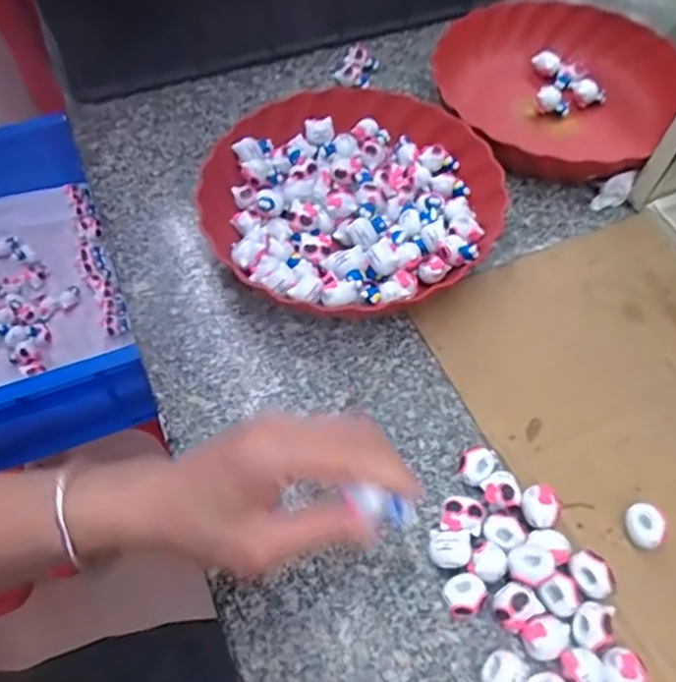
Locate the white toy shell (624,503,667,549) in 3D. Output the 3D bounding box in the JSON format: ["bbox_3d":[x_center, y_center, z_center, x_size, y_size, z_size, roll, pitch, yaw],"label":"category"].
[{"bbox_3d":[0.188,0.115,0.363,0.021,0.020,0.025,-13,59,-5],"label":"white toy shell"}]

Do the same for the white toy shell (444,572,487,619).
[{"bbox_3d":[0.075,0.152,0.349,0.025,0.019,0.022,-18,60,-8],"label":"white toy shell"}]

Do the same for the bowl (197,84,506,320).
[{"bbox_3d":[0.007,-0.121,0.498,0.230,0.052,0.224,-1,59,2],"label":"bowl"}]

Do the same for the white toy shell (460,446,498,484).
[{"bbox_3d":[0.092,0.084,0.389,0.020,0.022,0.028,37,67,22],"label":"white toy shell"}]

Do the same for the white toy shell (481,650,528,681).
[{"bbox_3d":[0.091,0.187,0.326,0.022,0.022,0.026,29,64,18],"label":"white toy shell"}]

